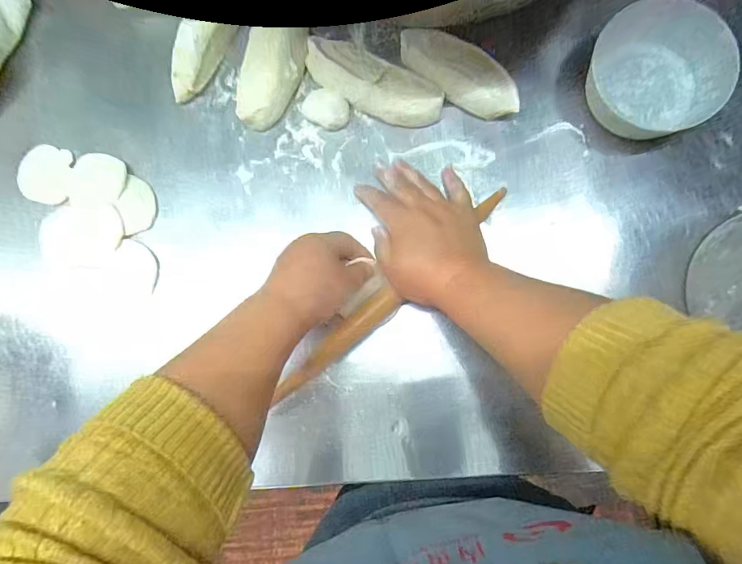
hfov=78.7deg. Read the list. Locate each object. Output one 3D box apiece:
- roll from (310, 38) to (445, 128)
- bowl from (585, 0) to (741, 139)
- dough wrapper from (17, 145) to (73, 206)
[{"bbox_3d":[0.000,-0.188,0.434,0.141,0.028,0.047,24,88,5],"label":"roll"},{"bbox_3d":[0.254,-0.192,0.406,0.110,0.044,0.119,0,86,5],"label":"bowl"},{"bbox_3d":[-0.333,-0.110,0.463,0.058,0.005,0.057,0,87,4],"label":"dough wrapper"}]

